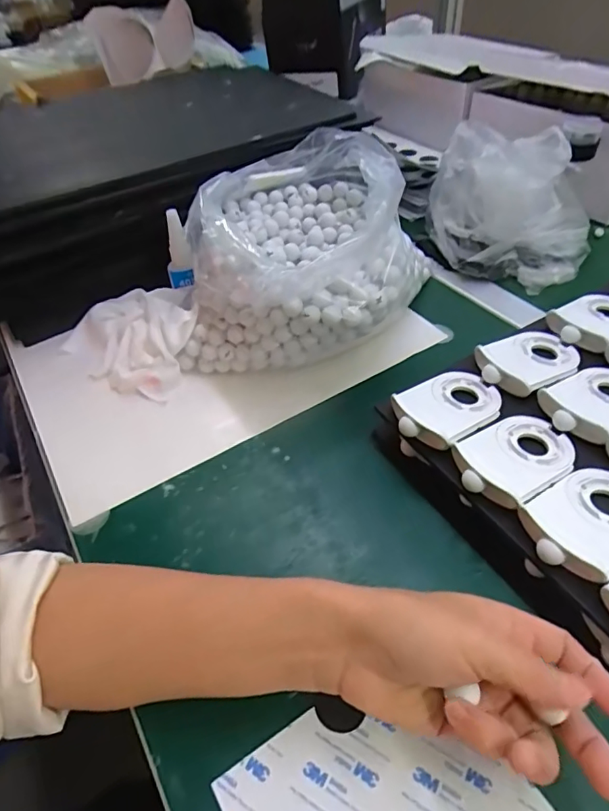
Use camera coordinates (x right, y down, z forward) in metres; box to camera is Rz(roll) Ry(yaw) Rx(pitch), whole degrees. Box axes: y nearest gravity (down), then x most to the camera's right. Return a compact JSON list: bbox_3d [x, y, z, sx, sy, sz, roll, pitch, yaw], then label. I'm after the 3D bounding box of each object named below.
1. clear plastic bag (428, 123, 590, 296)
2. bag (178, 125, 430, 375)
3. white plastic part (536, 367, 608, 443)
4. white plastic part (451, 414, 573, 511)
[{"bbox_3d":[0.239,-0.236,0.579,0.170,0.122,0.159,14,48,18],"label":"clear plastic bag"},{"bbox_3d":[-0.001,-0.155,0.503,0.225,0.145,0.248,3,46,8],"label":"bag"},{"bbox_3d":[0.226,-0.007,0.383,0.085,0.012,0.059,-26,49,-19],"label":"white plastic part"},{"bbox_3d":[0.151,0.031,0.350,0.083,0.009,0.059,-28,50,-21],"label":"white plastic part"}]

